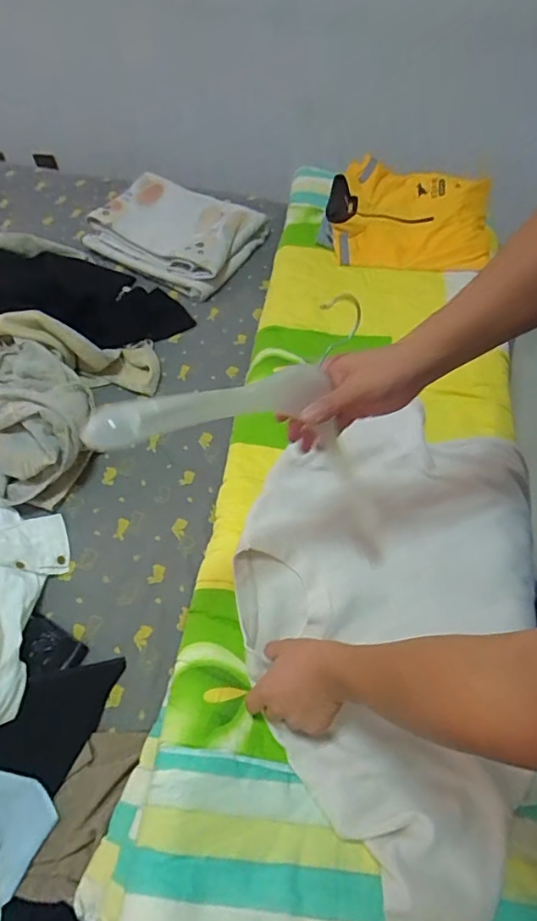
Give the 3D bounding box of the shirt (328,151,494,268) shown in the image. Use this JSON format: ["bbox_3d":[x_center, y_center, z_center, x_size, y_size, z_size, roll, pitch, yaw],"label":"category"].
[{"bbox_3d":[0.318,-0.562,1.140,0.357,0.049,0.318,8,66,7],"label":"shirt"}]

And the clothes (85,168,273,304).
[{"bbox_3d":[-0.225,-0.561,1.239,0.382,0.084,0.301,28,60,19],"label":"clothes"}]

